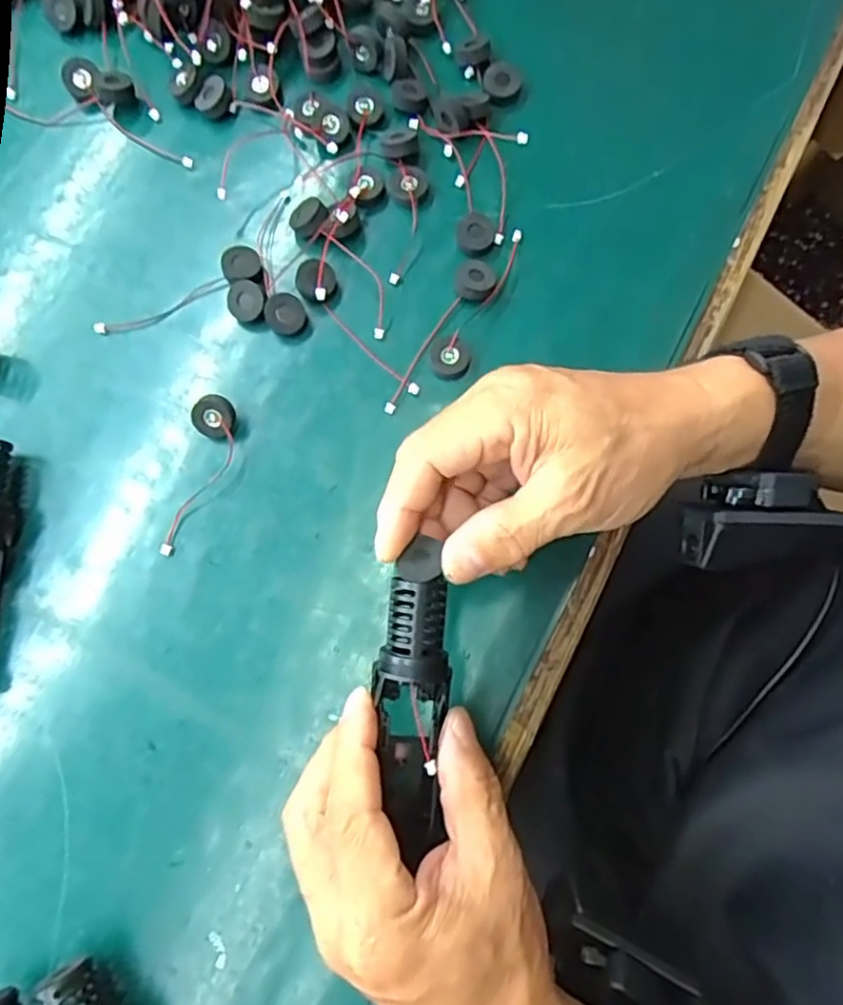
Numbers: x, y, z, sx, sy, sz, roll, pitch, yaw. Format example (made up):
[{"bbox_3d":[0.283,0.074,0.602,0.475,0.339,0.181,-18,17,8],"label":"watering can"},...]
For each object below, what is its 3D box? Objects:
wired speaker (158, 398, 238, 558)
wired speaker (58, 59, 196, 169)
[{"bbox_3d":[-0.112,-0.013,0.327,0.020,0.019,0.081,13,79,4],"label":"wired speaker"},{"bbox_3d":[-0.167,-0.217,0.369,0.092,0.013,0.018,40,82,8],"label":"wired speaker"}]

